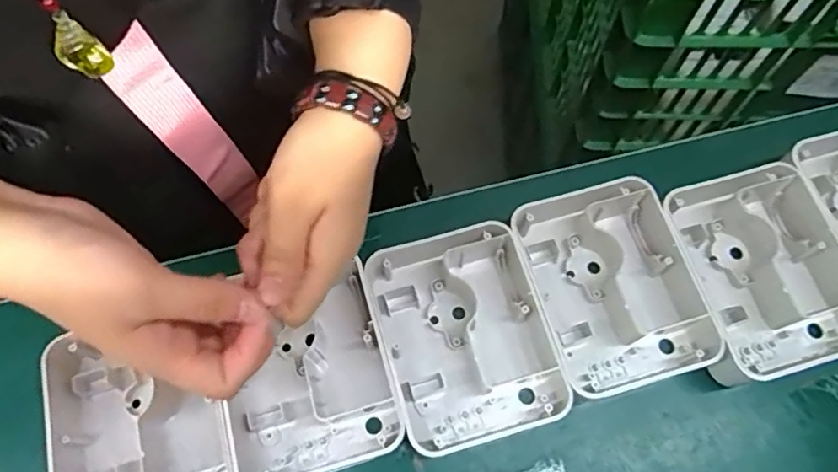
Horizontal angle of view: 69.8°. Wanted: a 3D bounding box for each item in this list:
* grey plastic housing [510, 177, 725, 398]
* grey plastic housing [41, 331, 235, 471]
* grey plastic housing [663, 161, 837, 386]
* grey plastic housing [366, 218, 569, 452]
[{"bbox_3d":[0.122,0.030,0.394,0.104,0.042,0.135,-15,70,-6],"label":"grey plastic housing"},{"bbox_3d":[-0.164,0.116,0.358,0.100,0.036,0.123,-16,70,-7],"label":"grey plastic housing"},{"bbox_3d":[0.219,0.024,0.395,0.097,0.048,0.129,-14,69,-6],"label":"grey plastic housing"},{"bbox_3d":[0.031,0.060,0.382,0.109,0.037,0.134,-16,70,-7],"label":"grey plastic housing"}]

